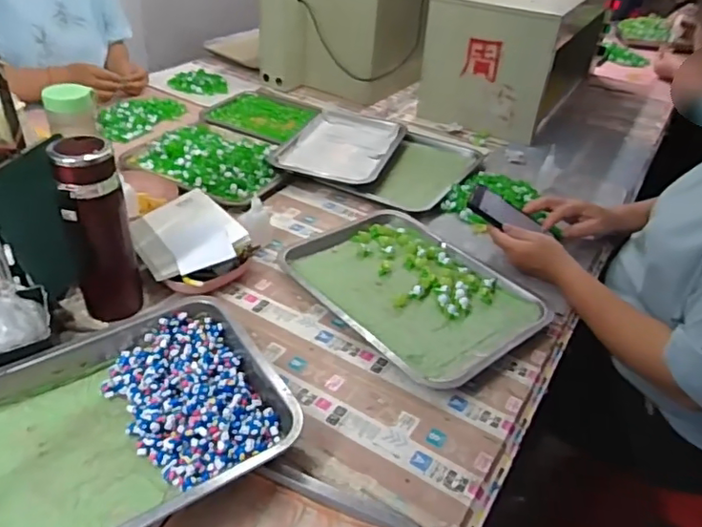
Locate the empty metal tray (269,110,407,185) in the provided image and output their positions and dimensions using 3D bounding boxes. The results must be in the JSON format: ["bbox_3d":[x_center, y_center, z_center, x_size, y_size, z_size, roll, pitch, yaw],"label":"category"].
[{"bbox_3d":[-0.009,-0.253,1.161,0.211,0.022,0.298,15,40,13],"label":"empty metal tray"}]

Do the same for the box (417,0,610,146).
[{"bbox_3d":[0.407,-0.547,1.380,0.294,0.262,0.499,24,43,23],"label":"box"}]

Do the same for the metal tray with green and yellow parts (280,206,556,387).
[{"bbox_3d":[0.089,0.034,0.815,0.250,0.038,0.340,-24,47,-30],"label":"metal tray with green and yellow parts"}]

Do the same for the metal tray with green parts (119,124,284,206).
[{"bbox_3d":[-0.267,-0.216,1.085,0.291,0.032,0.240,21,42,20],"label":"metal tray with green parts"}]

